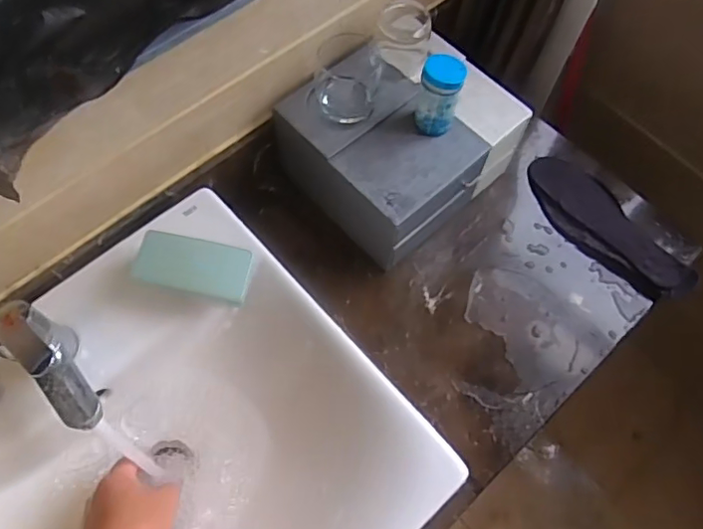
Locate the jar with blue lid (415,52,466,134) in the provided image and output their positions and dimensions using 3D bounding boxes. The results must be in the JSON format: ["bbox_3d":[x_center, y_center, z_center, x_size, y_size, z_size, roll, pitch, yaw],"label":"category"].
[{"bbox_3d":[0.102,-0.195,0.656,0.048,0.088,0.047,1,66,-2],"label":"jar with blue lid"}]

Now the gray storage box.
[{"bbox_3d":[0.067,-0.170,0.755,0.255,0.125,0.229,-40,74,-18],"label":"gray storage box"}]

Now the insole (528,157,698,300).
[{"bbox_3d":[0.343,-0.053,0.768,0.089,0.034,0.253,-29,71,-15],"label":"insole"}]

